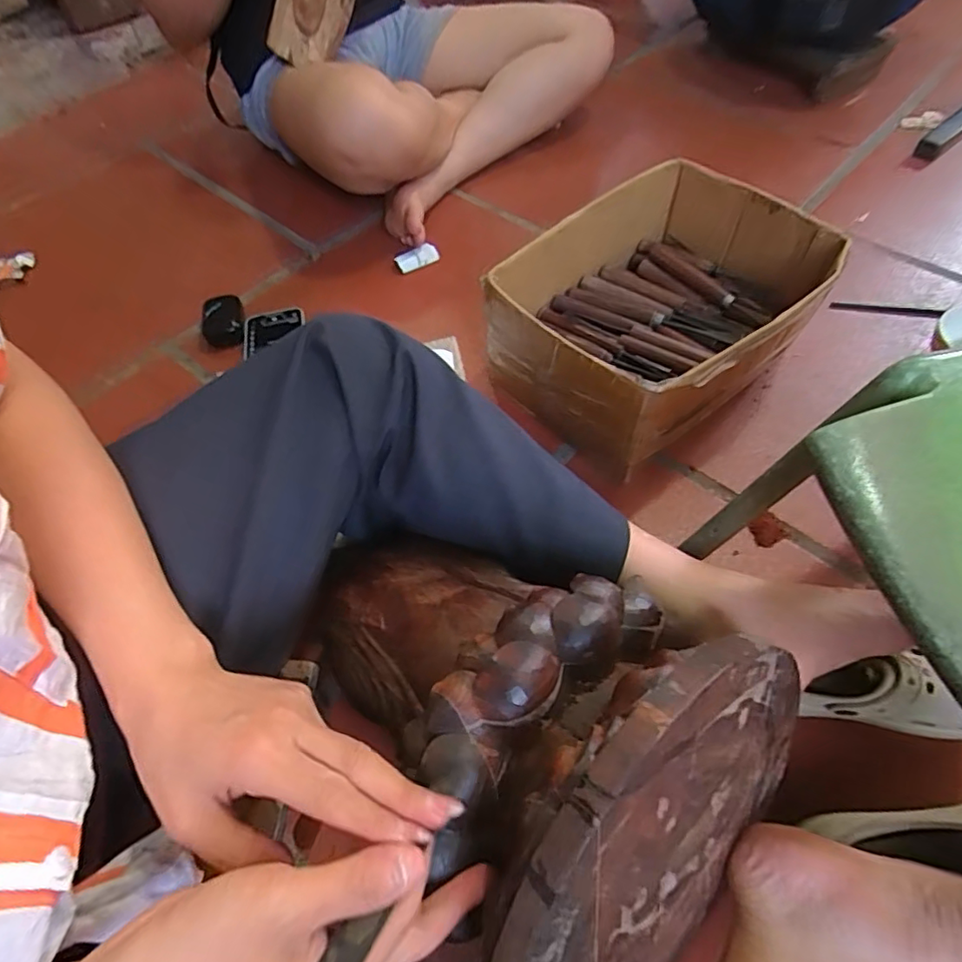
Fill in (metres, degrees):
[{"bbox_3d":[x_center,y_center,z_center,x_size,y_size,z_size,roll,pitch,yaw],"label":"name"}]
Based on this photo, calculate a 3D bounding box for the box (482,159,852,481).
[{"bbox_3d":[0.198,-0.182,0.639,0.325,0.151,0.251,-38,63,-20],"label":"box"}]

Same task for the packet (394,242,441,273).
[{"bbox_3d":[-0.095,-0.330,0.841,0.065,0.030,0.013,-23,21,-11],"label":"packet"}]

